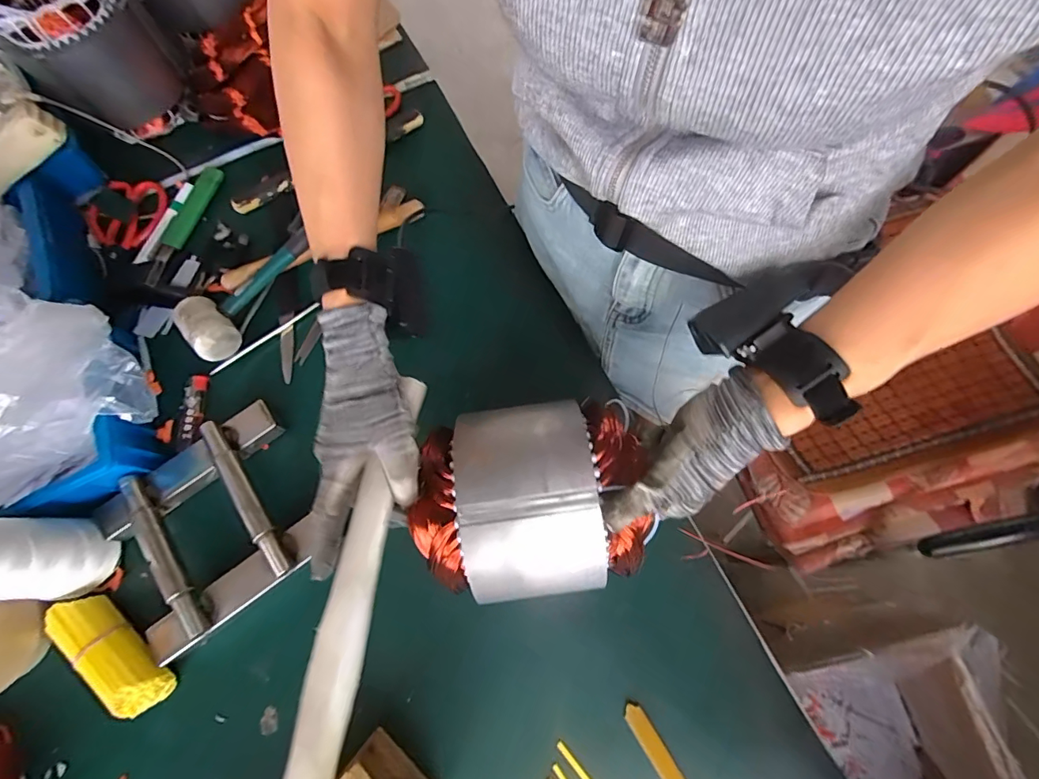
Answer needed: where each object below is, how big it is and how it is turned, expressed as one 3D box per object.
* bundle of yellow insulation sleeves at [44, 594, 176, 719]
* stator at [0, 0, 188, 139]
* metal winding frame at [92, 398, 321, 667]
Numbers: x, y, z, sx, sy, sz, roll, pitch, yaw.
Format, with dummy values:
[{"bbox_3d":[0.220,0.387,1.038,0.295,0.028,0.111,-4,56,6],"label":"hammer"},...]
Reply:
[{"bbox_3d":[-0.384,0.245,0.443,0.130,0.041,0.048,41,80,14],"label":"bundle of yellow insulation sleeves"},{"bbox_3d":[-0.534,-0.430,0.595,0.144,0.157,0.155,33,78,12],"label":"stator"},{"bbox_3d":[-0.306,0.133,0.473,0.193,0.042,0.174,-37,74,-7],"label":"metal winding frame"}]

